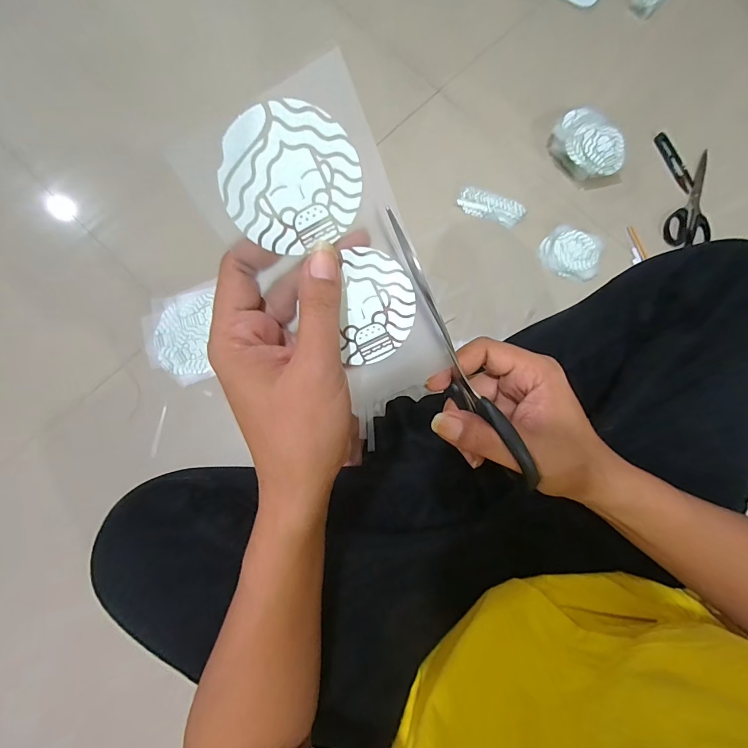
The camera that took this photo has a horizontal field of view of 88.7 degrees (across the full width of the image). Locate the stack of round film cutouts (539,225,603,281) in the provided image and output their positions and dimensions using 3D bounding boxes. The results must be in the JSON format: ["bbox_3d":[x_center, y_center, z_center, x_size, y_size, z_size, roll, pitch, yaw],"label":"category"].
[{"bbox_3d":[0.326,-0.203,0.634,0.097,0.015,0.090,17,79,1],"label":"stack of round film cutouts"}]

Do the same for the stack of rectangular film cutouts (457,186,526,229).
[{"bbox_3d":[0.197,-0.281,0.642,0.109,0.010,0.049,23,79,2],"label":"stack of rectangular film cutouts"}]

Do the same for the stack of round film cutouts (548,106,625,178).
[{"bbox_3d":[0.359,-0.381,0.650,0.095,0.052,0.127,-44,84,-9],"label":"stack of round film cutouts"}]

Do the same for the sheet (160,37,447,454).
[{"bbox_3d":[-0.015,-0.053,0.215,0.086,0.020,0.178,-33,116,-3],"label":"sheet"}]

